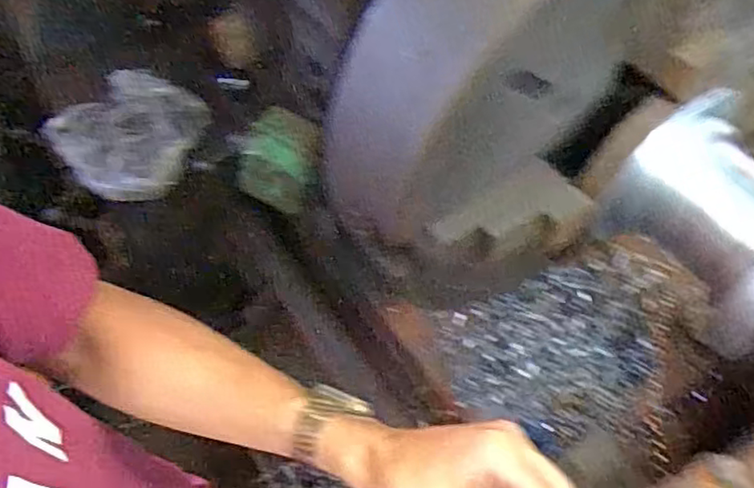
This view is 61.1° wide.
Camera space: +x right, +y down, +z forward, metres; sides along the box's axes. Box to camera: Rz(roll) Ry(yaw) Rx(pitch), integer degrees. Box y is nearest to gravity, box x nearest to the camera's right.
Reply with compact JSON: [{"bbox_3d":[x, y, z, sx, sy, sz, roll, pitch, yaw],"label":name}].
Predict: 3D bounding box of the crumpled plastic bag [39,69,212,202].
[{"bbox_3d":[-0.368,-0.158,0.923,0.217,0.034,0.201,12,58,8],"label":"crumpled plastic bag"}]

